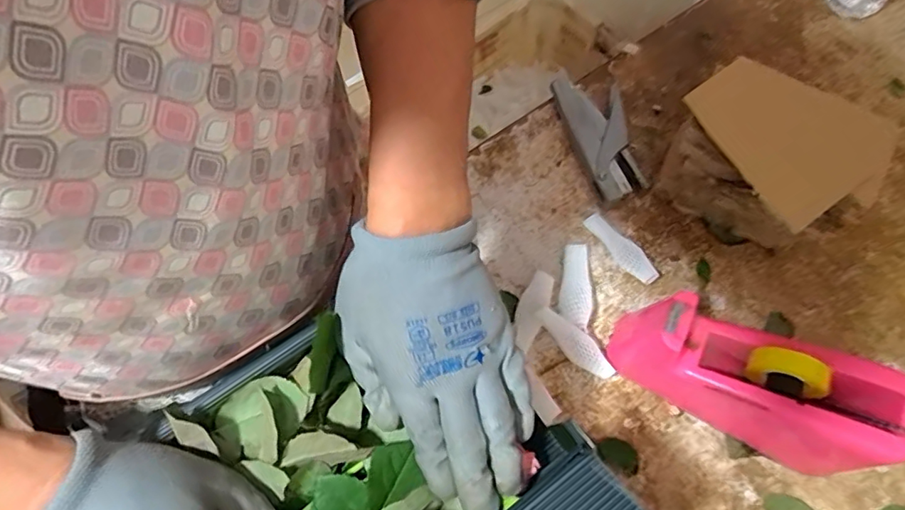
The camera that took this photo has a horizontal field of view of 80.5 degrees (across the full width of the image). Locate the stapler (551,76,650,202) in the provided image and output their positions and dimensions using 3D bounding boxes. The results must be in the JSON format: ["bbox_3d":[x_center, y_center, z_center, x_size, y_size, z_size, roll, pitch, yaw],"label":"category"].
[{"bbox_3d":[0.152,-0.124,0.558,0.064,0.030,0.142,-8,68,-1],"label":"stapler"}]

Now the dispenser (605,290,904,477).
[{"bbox_3d":[0.234,0.099,0.431,0.198,0.104,0.079,25,71,11],"label":"dispenser"}]

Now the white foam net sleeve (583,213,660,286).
[{"bbox_3d":[0.161,-0.006,0.516,0.022,0.016,0.091,-28,51,-9],"label":"white foam net sleeve"}]

